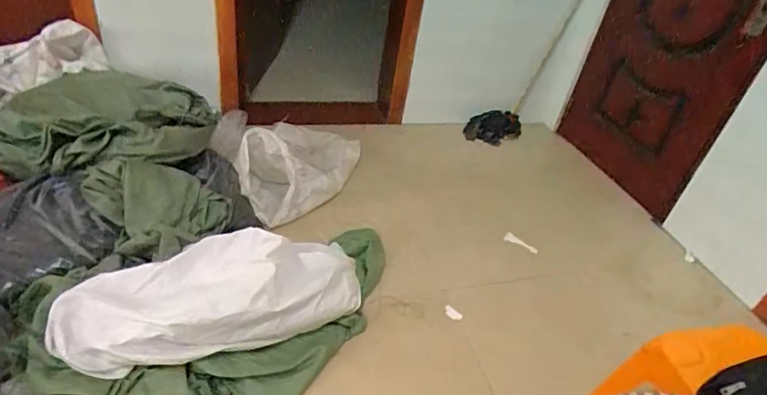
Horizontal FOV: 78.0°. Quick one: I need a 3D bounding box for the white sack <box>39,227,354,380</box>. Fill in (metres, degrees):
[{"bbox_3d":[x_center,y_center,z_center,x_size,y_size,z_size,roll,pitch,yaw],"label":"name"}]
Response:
[{"bbox_3d":[-0.454,0.257,1.313,0.809,0.244,0.287,-9,41,-24],"label":"white sack"}]

